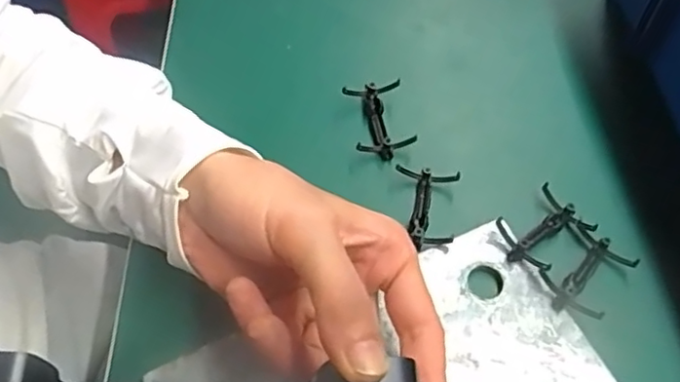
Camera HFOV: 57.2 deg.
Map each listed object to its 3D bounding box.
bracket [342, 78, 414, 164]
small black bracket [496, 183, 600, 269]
[{"bbox_3d":[0.023,-0.042,0.367,0.032,0.013,0.052,-7,59,-4],"label":"bracket"},{"bbox_3d":[0.105,0.020,0.324,0.048,0.011,0.034,-36,65,-20],"label":"small black bracket"}]

